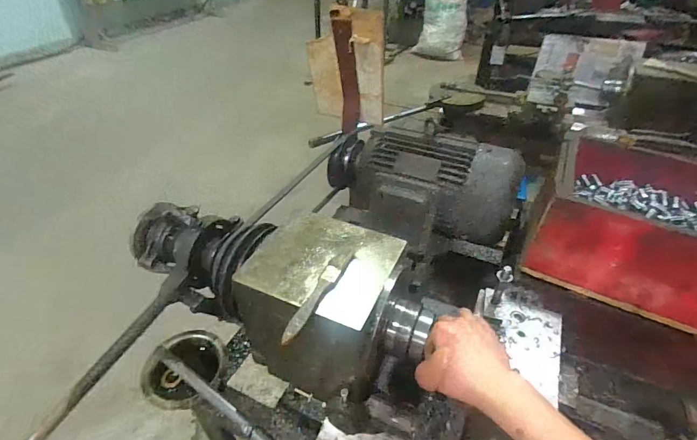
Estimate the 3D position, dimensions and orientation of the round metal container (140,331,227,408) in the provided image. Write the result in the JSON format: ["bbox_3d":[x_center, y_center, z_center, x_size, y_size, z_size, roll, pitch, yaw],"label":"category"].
[{"bbox_3d":[-0.269,0.251,0.643,0.122,0.049,0.129,0,39,0],"label":"round metal container"}]

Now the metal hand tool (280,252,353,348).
[{"bbox_3d":[-0.036,0.082,0.439,0.020,0.009,0.143,19,43,22],"label":"metal hand tool"}]

